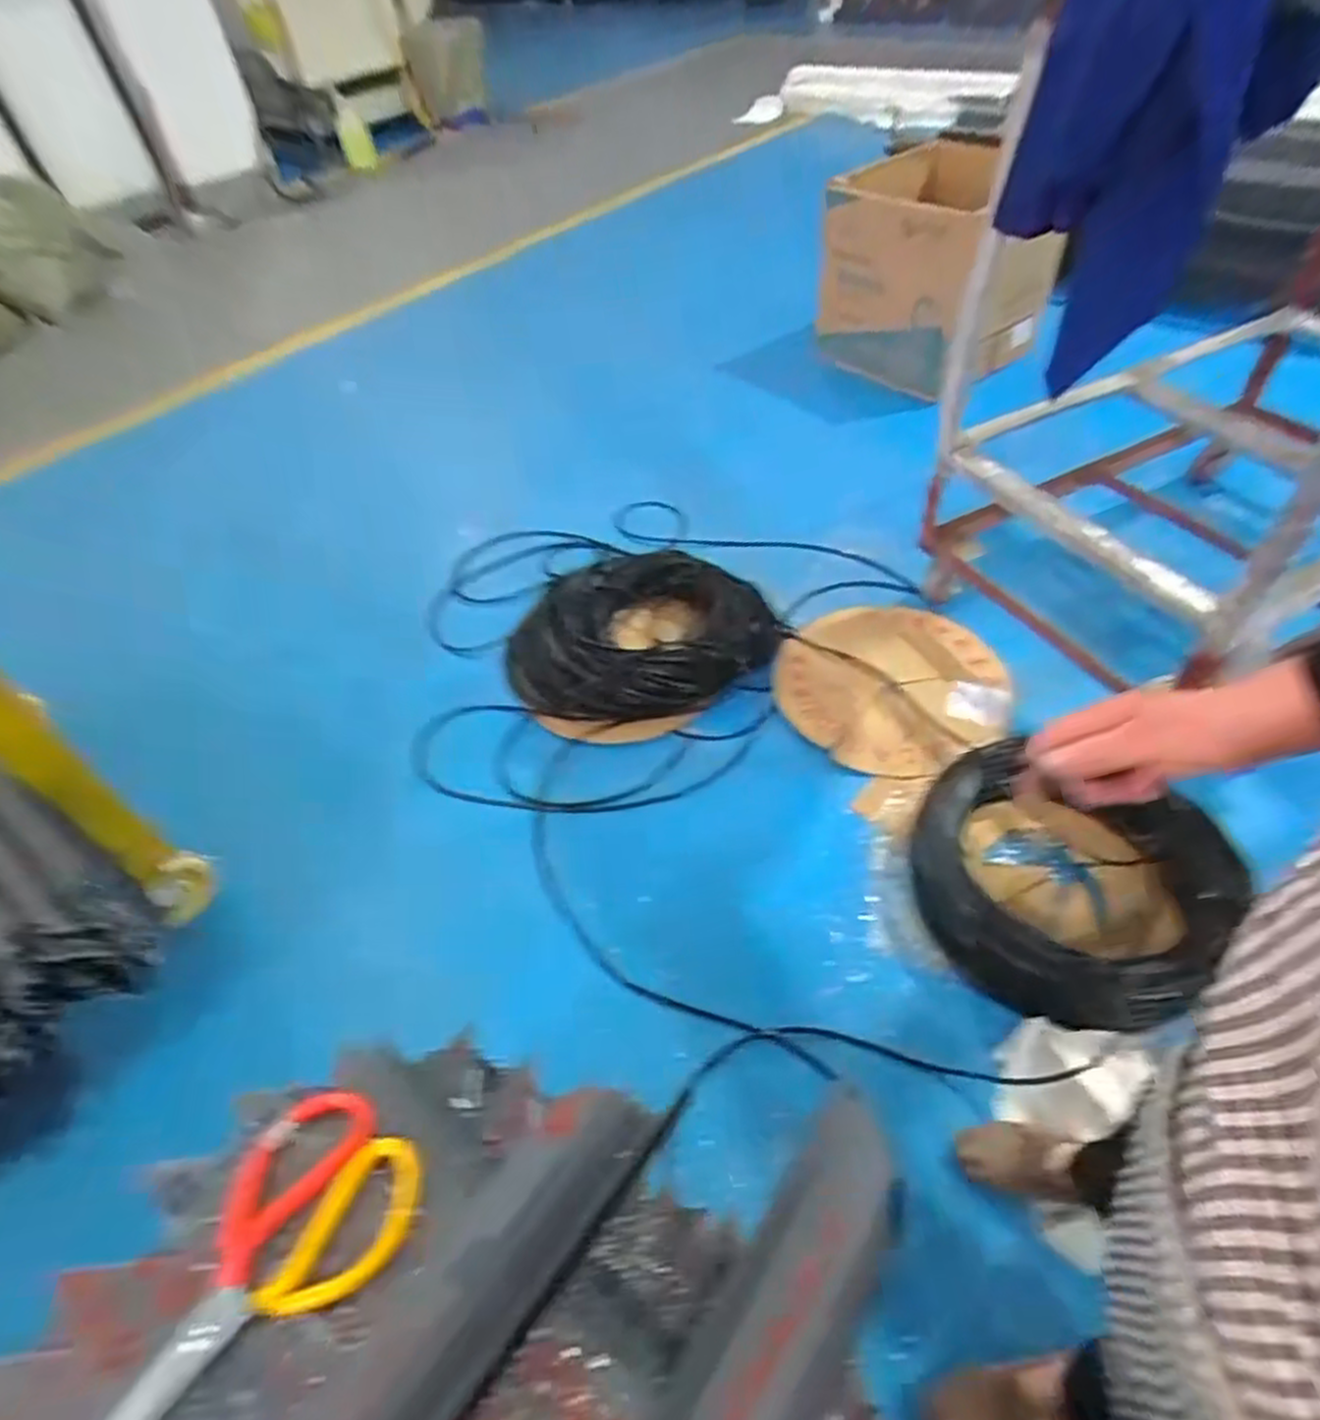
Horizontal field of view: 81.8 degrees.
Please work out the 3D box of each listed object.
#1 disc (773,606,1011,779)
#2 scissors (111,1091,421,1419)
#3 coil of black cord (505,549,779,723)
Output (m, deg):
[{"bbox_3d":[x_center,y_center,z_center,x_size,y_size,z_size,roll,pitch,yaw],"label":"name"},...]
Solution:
[{"bbox_3d":[0.487,-0.069,1.588,0.467,0.027,0.424,-35,54,-22],"label":"disc"},{"bbox_3d":[-0.246,0.326,0.441,0.211,0.014,0.111,-38,56,-24],"label":"scissors"},{"bbox_3d":[-0.042,-0.205,1.681,0.550,0.112,0.511,-3,49,4],"label":"coil of black cord"}]

